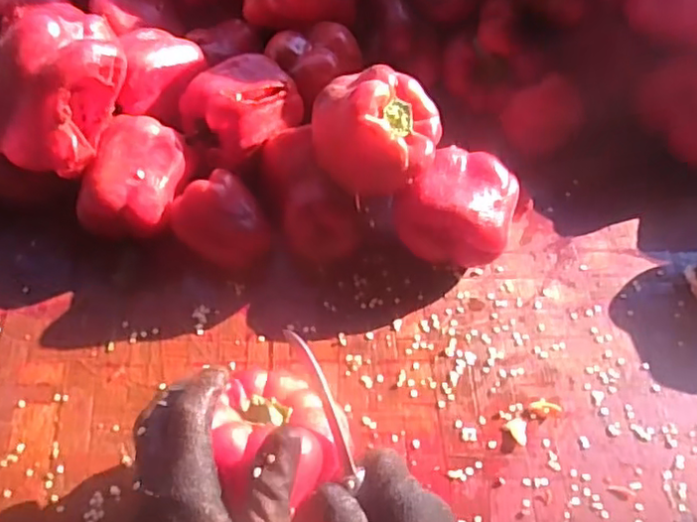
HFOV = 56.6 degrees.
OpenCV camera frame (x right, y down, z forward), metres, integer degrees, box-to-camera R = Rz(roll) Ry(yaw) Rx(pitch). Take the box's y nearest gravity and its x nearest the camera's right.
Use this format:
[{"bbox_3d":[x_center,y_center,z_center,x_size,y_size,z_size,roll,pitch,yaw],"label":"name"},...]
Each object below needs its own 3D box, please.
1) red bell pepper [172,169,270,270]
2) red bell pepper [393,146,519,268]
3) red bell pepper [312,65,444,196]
[{"bbox_3d":[-0.097,-0.024,0.498,0.059,0.057,0.066,-36,66,-20],"label":"red bell pepper"},{"bbox_3d":[0.080,-0.036,0.502,0.087,0.077,0.075,13,57,8],"label":"red bell pepper"},{"bbox_3d":[0.020,-0.093,0.466,0.092,0.069,0.081,1,57,0],"label":"red bell pepper"}]

